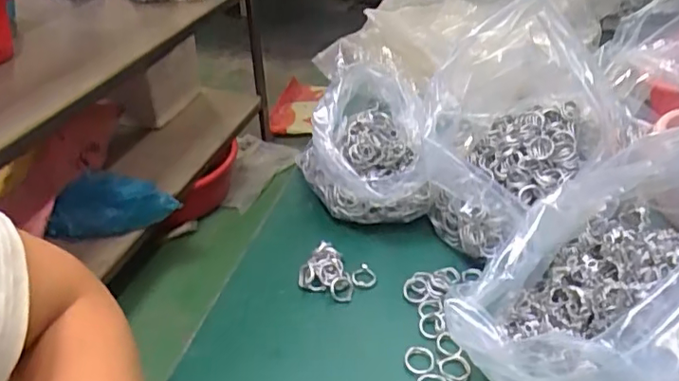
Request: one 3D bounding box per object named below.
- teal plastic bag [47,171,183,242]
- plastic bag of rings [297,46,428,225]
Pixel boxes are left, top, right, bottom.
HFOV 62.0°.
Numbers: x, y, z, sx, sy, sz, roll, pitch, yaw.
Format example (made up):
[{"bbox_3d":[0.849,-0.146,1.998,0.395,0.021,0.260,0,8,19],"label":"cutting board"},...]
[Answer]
[{"bbox_3d":[-0.506,0.020,1.298,0.253,0.103,0.137,-9,37,-11],"label":"teal plastic bag"},{"bbox_3d":[0.022,-0.036,0.552,0.128,0.118,0.145,-2,36,-1],"label":"plastic bag of rings"}]

